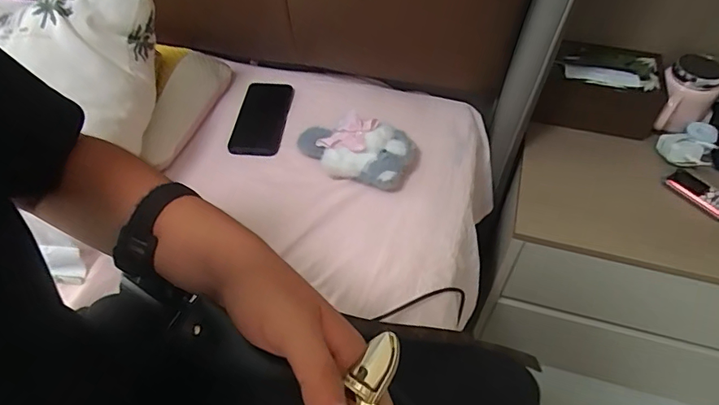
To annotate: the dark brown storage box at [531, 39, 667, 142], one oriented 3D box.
[{"bbox_3d":[0.438,-0.207,0.865,0.192,0.097,0.133,12,53,11],"label":"dark brown storage box"}]

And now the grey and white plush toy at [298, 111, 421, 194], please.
[{"bbox_3d":[-0.006,-0.083,0.706,0.179,0.067,0.094,20,55,17],"label":"grey and white plush toy"}]

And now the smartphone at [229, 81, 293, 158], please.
[{"bbox_3d":[-0.166,-0.142,0.790,0.088,0.012,0.162,4,52,4],"label":"smartphone"}]

